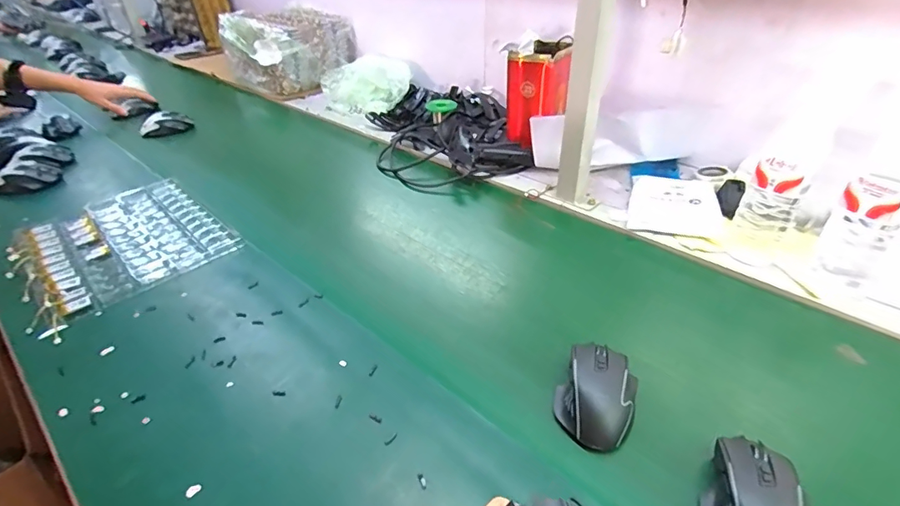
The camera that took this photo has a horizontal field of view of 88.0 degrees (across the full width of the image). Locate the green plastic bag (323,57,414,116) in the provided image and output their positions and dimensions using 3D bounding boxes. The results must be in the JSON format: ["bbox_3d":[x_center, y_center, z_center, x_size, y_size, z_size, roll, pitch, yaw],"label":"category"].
[{"bbox_3d":[-0.212,-0.438,1.203,0.224,0.071,0.258,-11,37,-12],"label":"green plastic bag"}]

